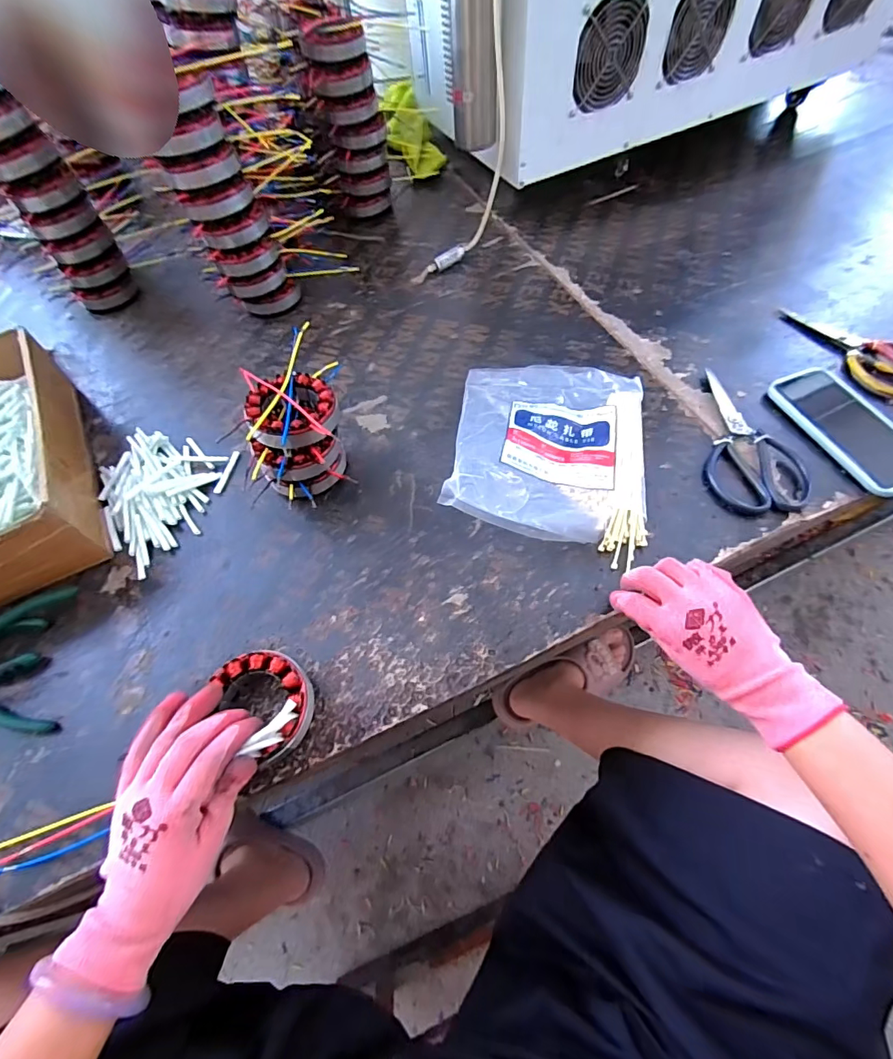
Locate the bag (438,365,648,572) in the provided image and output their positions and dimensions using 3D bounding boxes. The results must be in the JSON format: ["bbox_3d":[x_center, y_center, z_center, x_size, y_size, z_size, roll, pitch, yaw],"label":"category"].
[{"bbox_3d":[0.112,-0.101,0.490,0.198,0.063,0.251,8,61,8],"label":"bag"}]

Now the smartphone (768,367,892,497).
[{"bbox_3d":[0.438,-0.111,0.501,0.078,0.017,0.172,-18,61,-7],"label":"smartphone"}]

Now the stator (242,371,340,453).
[{"bbox_3d":[-0.149,-0.115,0.450,0.086,0.030,0.097,-21,61,-8],"label":"stator"}]

